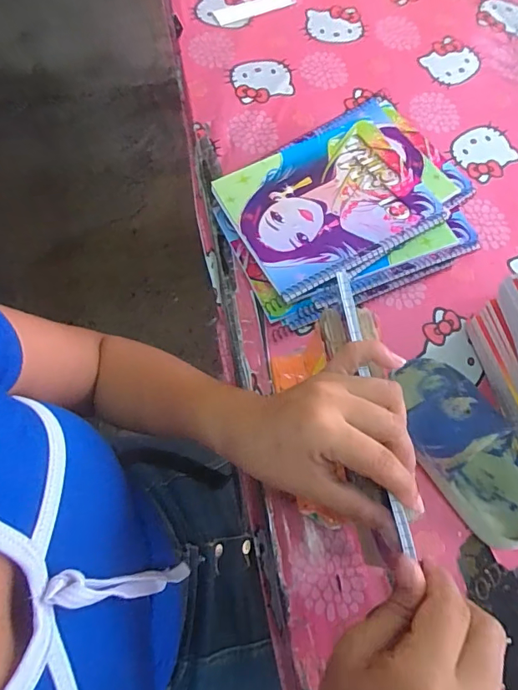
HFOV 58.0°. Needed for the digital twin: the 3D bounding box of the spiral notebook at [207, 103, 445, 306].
[{"bbox_3d":[0.082,-0.155,0.483,0.223,0.014,0.159,-30,72,-13],"label":"spiral notebook"}]

